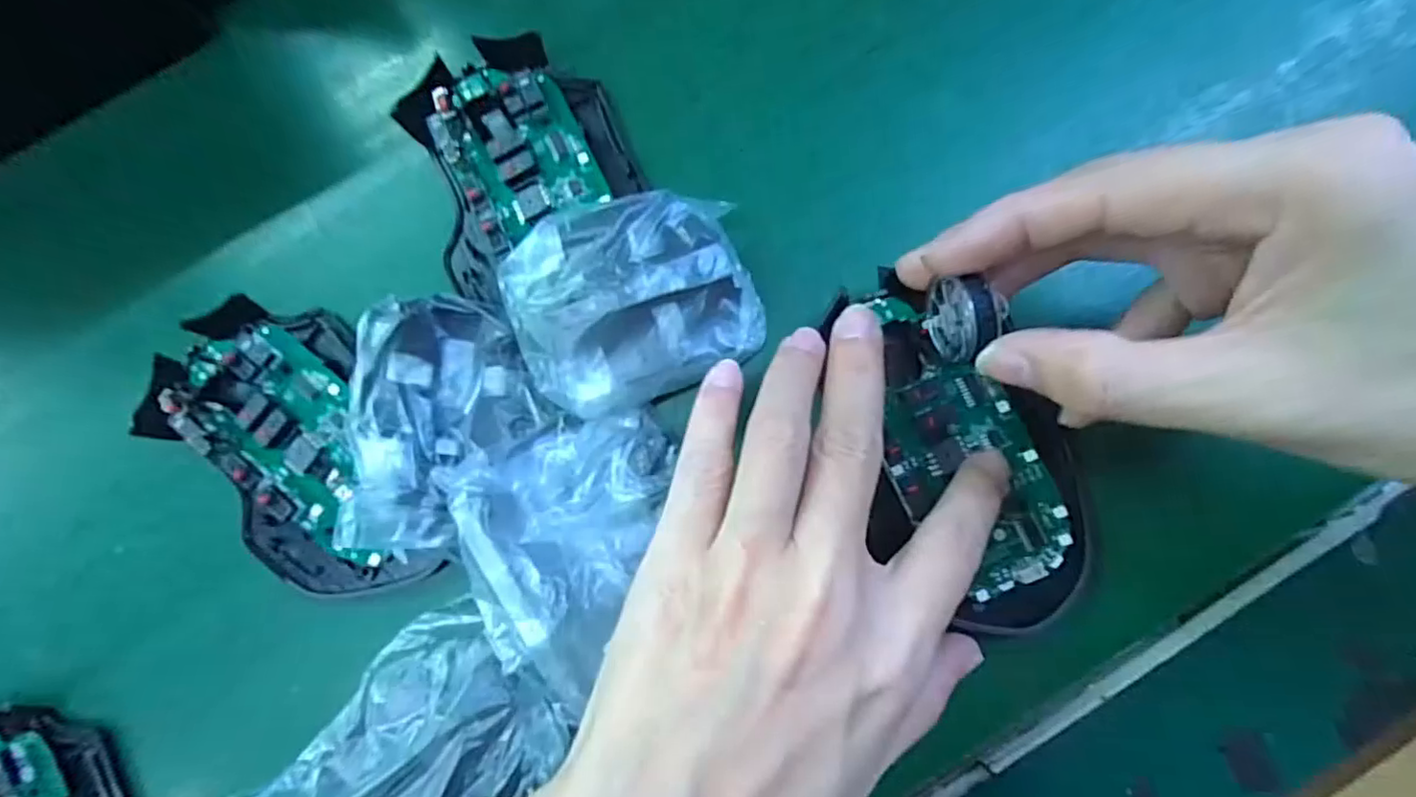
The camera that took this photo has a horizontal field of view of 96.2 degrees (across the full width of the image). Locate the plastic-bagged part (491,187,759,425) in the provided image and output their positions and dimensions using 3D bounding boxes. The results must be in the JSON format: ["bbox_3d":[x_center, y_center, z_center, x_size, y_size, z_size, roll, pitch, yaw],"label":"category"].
[{"bbox_3d":[-0.022,-0.030,0.201,0.071,0.029,0.059,-21,84,2],"label":"plastic-bagged part"}]

